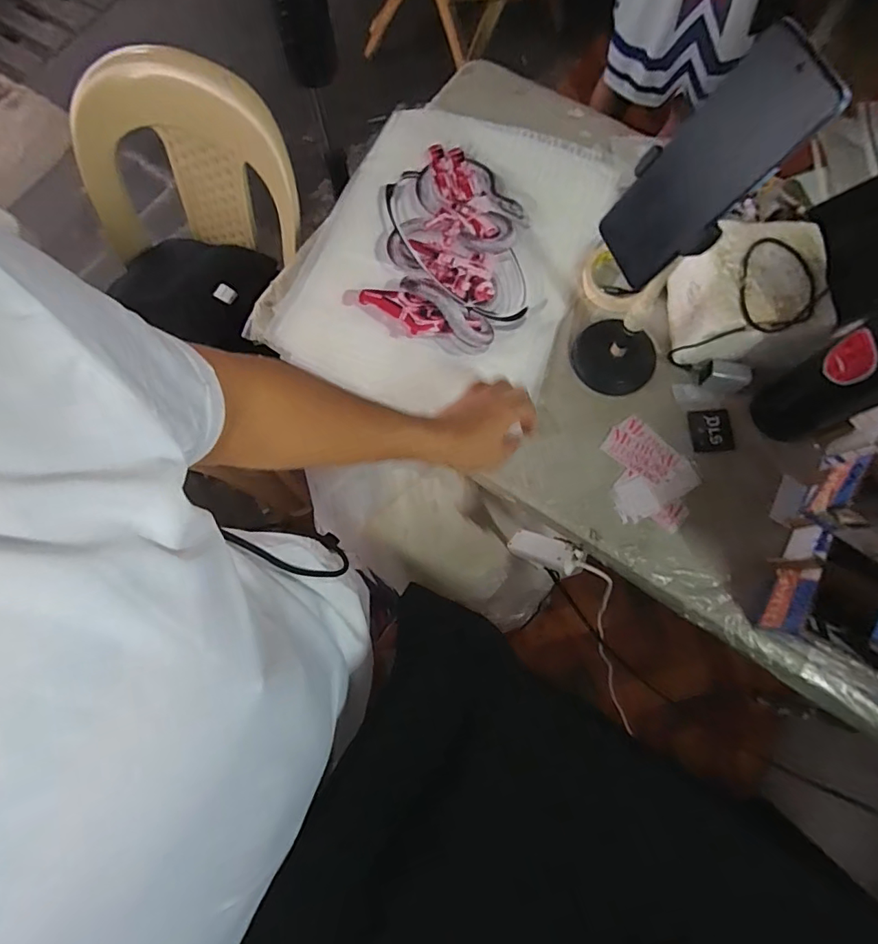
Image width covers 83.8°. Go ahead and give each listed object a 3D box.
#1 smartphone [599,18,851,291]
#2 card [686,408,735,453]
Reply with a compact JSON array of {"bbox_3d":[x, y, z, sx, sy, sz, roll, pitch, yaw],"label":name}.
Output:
[{"bbox_3d":[0.190,-0.219,0.359,0.012,0.164,0.073,-13,73,-36],"label":"smartphone"},{"bbox_3d":[0.353,-0.054,0.634,0.053,0.005,0.056,-3,78,0],"label":"card"}]

